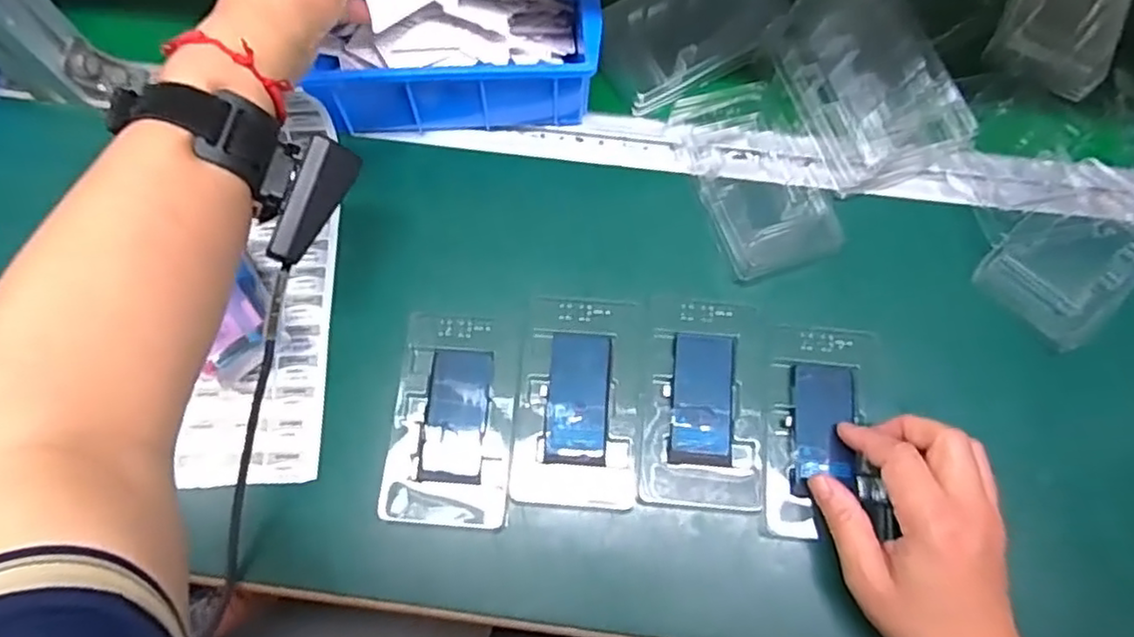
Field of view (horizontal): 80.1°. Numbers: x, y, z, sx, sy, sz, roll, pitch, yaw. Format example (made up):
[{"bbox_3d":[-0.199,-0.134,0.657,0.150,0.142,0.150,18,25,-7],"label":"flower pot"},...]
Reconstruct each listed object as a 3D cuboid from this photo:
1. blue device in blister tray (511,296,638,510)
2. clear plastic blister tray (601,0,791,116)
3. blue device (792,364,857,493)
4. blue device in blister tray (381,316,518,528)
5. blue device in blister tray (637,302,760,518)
[{"bbox_3d":[0.007,0.048,0.407,0.071,0.011,0.124,4,71,1],"label":"blue device in blister tray"},{"bbox_3d":[0.089,-0.212,0.484,0.133,0.020,0.078,-32,86,-3],"label":"clear plastic blister tray"},{"bbox_3d":[0.155,0.062,0.402,0.036,0.005,0.069,2,70,3],"label":"blue device"},{"bbox_3d":[-0.067,0.057,0.401,0.069,0.007,0.124,4,71,1],"label":"blue device in blister tray"},{"bbox_3d":[0.080,0.049,0.406,0.070,0.013,0.124,3,71,1],"label":"blue device in blister tray"}]

